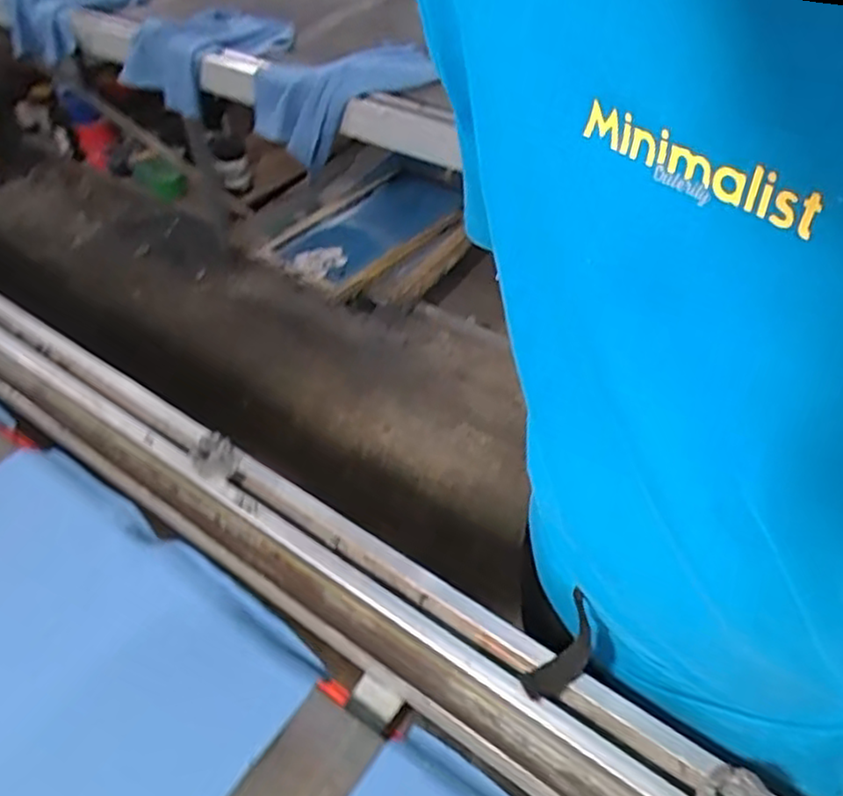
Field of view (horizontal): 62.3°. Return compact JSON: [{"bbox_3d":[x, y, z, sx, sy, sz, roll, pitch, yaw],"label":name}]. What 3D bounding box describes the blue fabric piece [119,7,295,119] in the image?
[{"bbox_3d":[-0.455,-0.781,1.574,0.330,0.111,0.344,-2,46,2],"label":"blue fabric piece"}]

